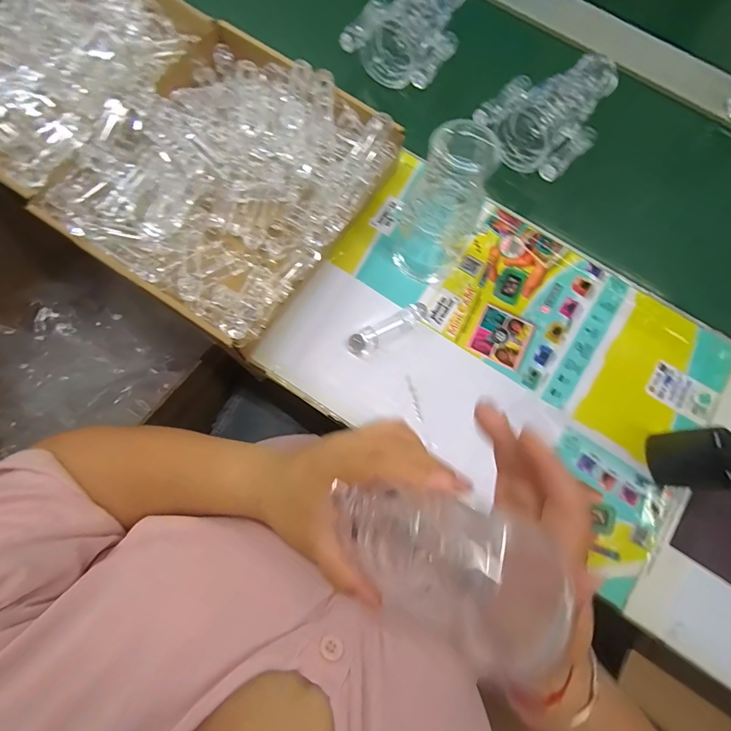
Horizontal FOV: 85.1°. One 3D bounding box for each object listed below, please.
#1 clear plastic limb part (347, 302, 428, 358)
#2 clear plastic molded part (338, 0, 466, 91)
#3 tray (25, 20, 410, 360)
[{"bbox_3d":[0.027,-0.042,0.446,0.099,0.025,0.024,-31,80,-7],"label":"clear plastic limb part"},{"bbox_3d":[0.070,-0.463,0.529,0.130,0.045,0.199,29,79,5],"label":"clear plastic molded part"},{"bbox_3d":[-0.148,-0.208,0.451,0.280,0.075,0.312,33,79,6],"label":"tray"}]

